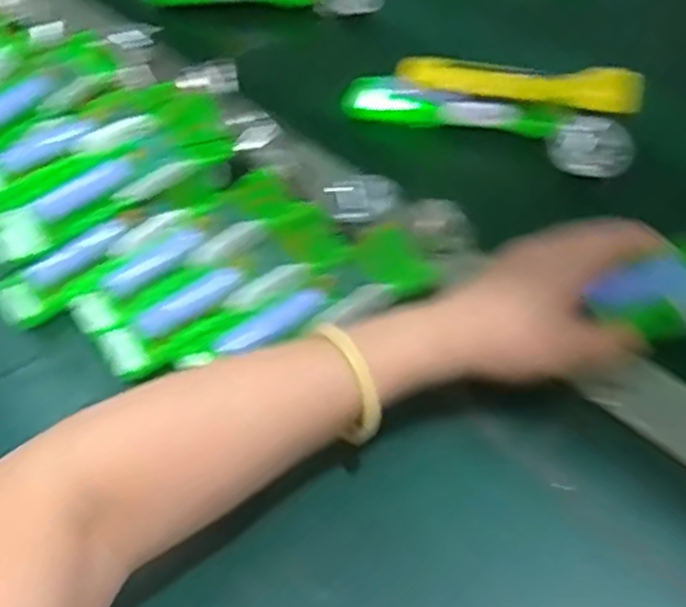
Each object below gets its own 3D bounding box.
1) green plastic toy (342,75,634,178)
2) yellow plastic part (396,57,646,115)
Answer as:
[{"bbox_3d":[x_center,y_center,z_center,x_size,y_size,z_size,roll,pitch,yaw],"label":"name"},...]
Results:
[{"bbox_3d":[0.106,-0.145,0.561,0.222,0.045,0.024,19,58,21],"label":"green plastic toy"},{"bbox_3d":[0.135,-0.167,0.562,0.182,0.022,0.031,2,53,10],"label":"yellow plastic part"}]

